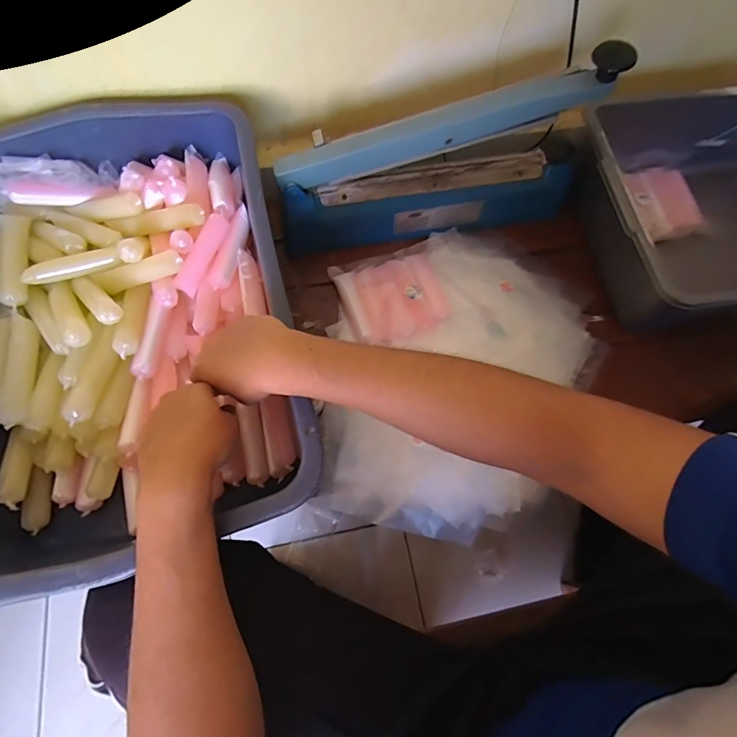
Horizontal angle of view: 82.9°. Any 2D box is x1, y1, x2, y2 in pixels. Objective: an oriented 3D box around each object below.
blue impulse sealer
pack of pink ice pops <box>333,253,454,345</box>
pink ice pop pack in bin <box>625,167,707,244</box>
[{"bbox_3d":[0.082,-0.266,0.539,0.394,0.191,0.101,-8,70,-6],"label":"blue impulse sealer"},{"bbox_3d":[0.035,-0.093,0.546,0.127,0.019,0.122,-18,71,-9],"label":"pack of pink ice pops"},{"bbox_3d":[0.430,-0.247,0.617,0.083,0.027,0.116,-13,70,-8],"label":"pink ice pop pack in bin"}]

